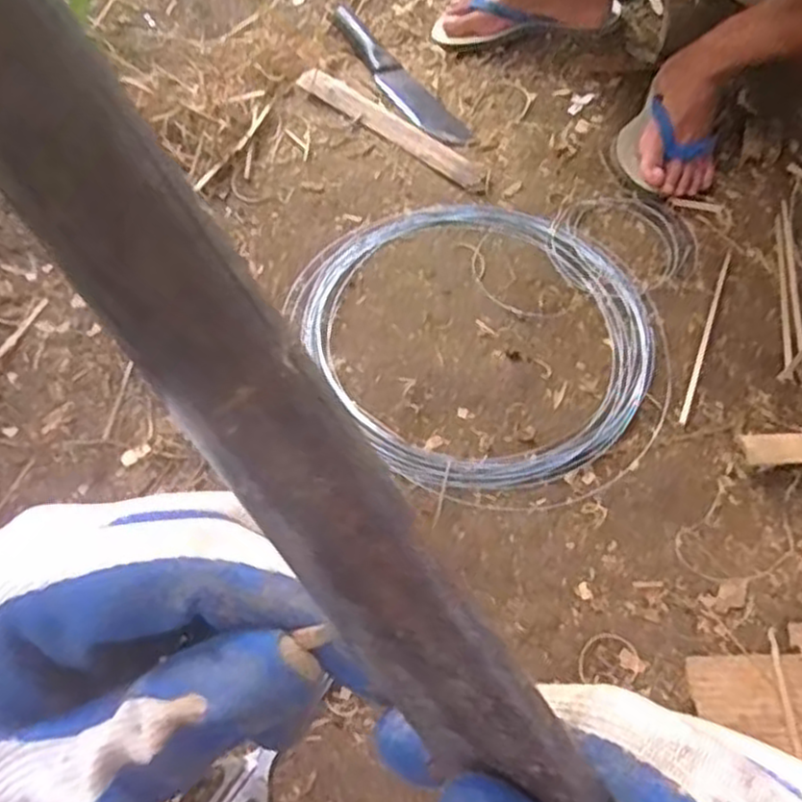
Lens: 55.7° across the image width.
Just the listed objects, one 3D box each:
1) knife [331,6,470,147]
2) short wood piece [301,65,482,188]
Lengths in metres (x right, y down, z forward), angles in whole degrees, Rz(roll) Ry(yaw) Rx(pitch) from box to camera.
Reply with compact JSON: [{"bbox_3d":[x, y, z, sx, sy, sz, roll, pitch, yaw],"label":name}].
[{"bbox_3d":[-0.013,-0.456,1.059,0.062,0.018,0.326,-27,65,-18],"label":"knife"},{"bbox_3d":[-0.015,-0.365,1.003,0.303,0.013,0.043,39,65,18],"label":"short wood piece"}]

